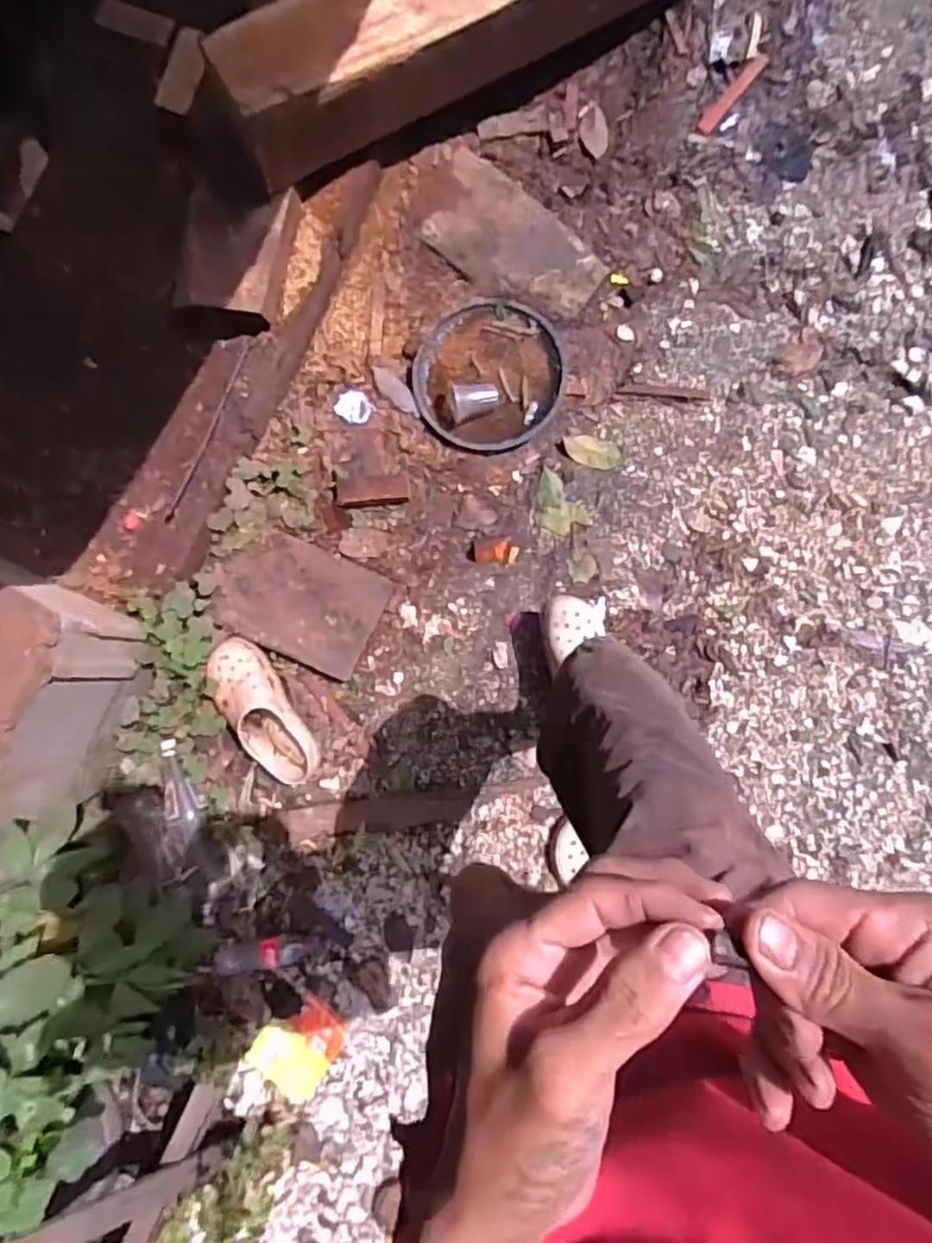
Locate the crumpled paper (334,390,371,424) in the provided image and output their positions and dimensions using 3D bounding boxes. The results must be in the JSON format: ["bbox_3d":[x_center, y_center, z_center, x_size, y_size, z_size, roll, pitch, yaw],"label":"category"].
[{"bbox_3d":[-0.223,-0.430,1.338,0.069,0.010,0.061,33,89,5],"label":"crumpled paper"}]

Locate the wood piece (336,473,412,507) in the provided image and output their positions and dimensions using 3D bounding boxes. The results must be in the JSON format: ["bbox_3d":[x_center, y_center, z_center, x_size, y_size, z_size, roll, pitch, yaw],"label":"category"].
[{"bbox_3d":[-0.183,-0.261,1.317,0.138,0.015,0.060,-6,86,3],"label":"wood piece"}]

